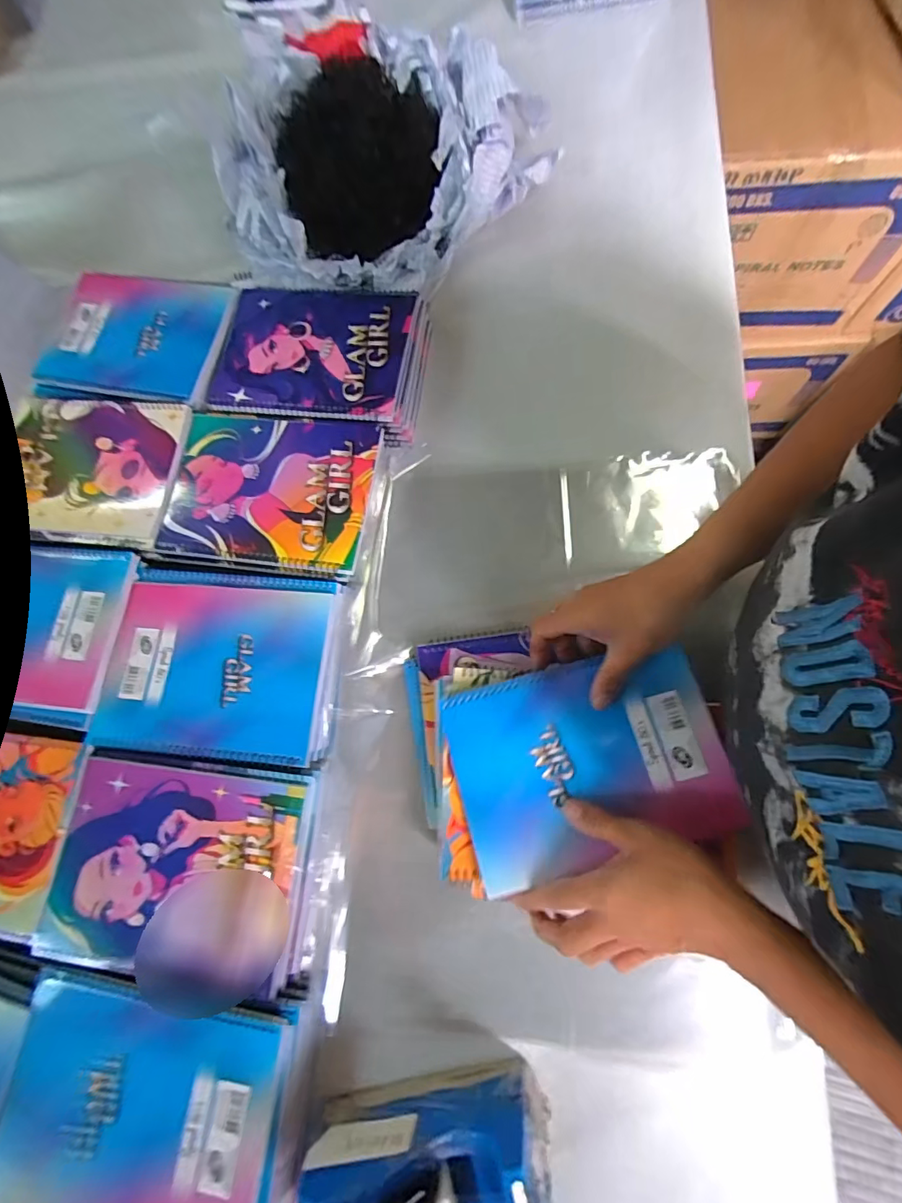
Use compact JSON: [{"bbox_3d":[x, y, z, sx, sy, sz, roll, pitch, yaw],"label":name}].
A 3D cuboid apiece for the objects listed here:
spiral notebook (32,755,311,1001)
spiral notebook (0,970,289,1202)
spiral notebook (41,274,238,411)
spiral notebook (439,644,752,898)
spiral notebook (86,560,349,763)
[{"bbox_3d":[-0.221,0.208,0.387,0.200,0.011,0.150,5,76,1],"label":"spiral notebook"},{"bbox_3d":[-0.226,0.364,0.349,0.199,0.018,0.145,8,76,2],"label":"spiral notebook"},{"bbox_3d":[-0.342,-0.299,0.541,0.199,0.022,0.152,12,76,3],"label":"spiral notebook"},{"bbox_3d":[0.101,0.119,0.374,0.194,0.008,0.142,-16,74,3],"label":"spiral notebook"},{"bbox_3d":[-0.205,0.051,0.431,0.199,0.015,0.162,5,76,2],"label":"spiral notebook"}]

